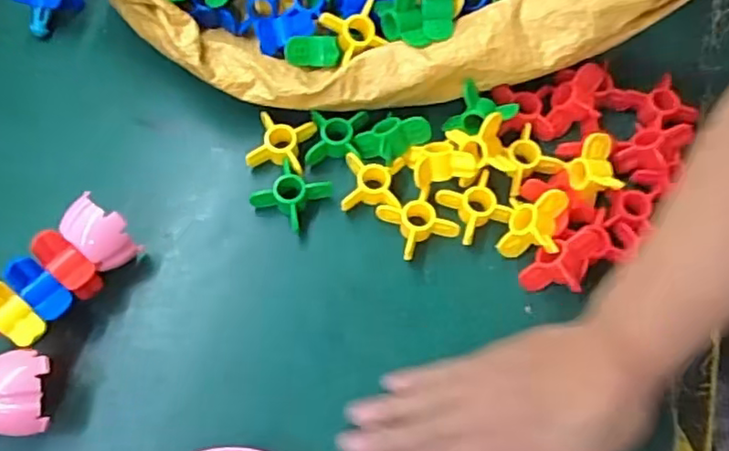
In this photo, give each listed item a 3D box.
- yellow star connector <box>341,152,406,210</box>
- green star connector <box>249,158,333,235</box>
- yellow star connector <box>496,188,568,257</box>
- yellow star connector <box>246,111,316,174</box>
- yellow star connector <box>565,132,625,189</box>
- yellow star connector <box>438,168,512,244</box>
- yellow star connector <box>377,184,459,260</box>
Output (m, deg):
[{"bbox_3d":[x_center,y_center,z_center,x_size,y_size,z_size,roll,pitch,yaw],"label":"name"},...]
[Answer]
[{"bbox_3d":[0.006,-0.030,0.456,0.042,0.024,0.042,3,68,1],"label":"yellow star connector"},{"bbox_3d":[-0.053,-0.022,0.449,0.044,0.026,0.042,32,72,12],"label":"green star connector"},{"bbox_3d":[0.118,0.001,0.434,0.037,0.043,0.044,20,70,8],"label":"yellow star connector"},{"bbox_3d":[-0.061,-0.058,0.459,0.041,0.022,0.040,12,69,4],"label":"yellow star connector"},{"bbox_3d":[0.163,-0.041,0.444,0.030,0.024,0.040,-14,69,-6],"label":"yellow star connector"},{"bbox_3d":[0.078,-0.012,0.450,0.039,0.024,0.041,-27,71,-10],"label":"yellow star connector"},{"bbox_3d":[0.037,-0.002,0.445,0.042,0.024,0.042,-29,71,-11],"label":"yellow star connector"}]

